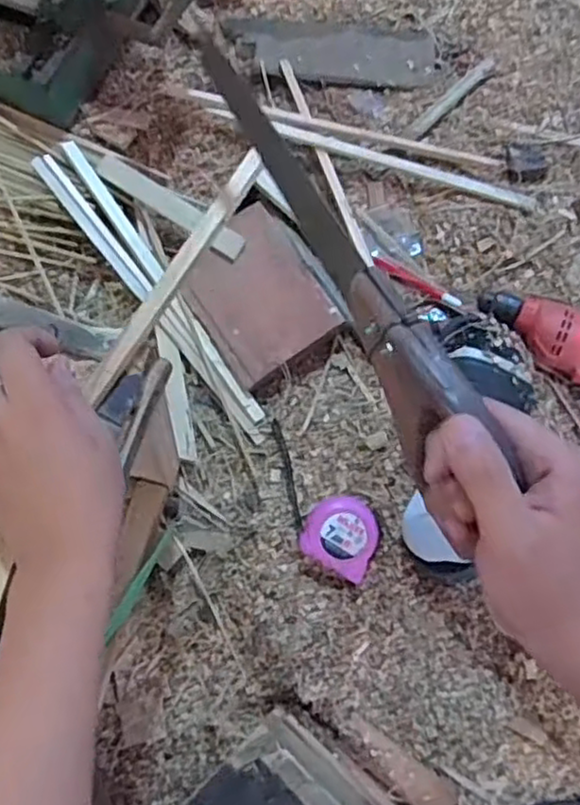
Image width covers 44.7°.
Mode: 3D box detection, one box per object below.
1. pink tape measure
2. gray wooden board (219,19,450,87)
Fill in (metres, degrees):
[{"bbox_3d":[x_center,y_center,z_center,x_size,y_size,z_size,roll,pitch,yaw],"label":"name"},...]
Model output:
[{"bbox_3d":[0.057,0.145,0.775,0.077,0.039,0.078,25,77,8],"label":"pink tape measure"},{"bbox_3d":[0.060,-0.463,0.934,0.286,0.019,0.078,1,84,-3],"label":"gray wooden board"}]

